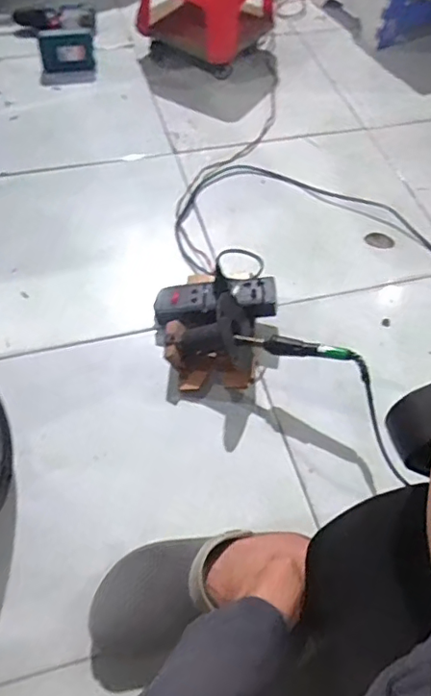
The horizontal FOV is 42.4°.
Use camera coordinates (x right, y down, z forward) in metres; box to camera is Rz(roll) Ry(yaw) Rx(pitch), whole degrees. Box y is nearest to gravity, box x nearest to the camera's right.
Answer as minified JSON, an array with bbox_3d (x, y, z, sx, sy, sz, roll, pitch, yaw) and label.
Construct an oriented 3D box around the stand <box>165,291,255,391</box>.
[{"bbox_3d":[-0.007,-0.008,0.752,0.120,0.091,0.106,1,56,-4],"label":"stand"}]

